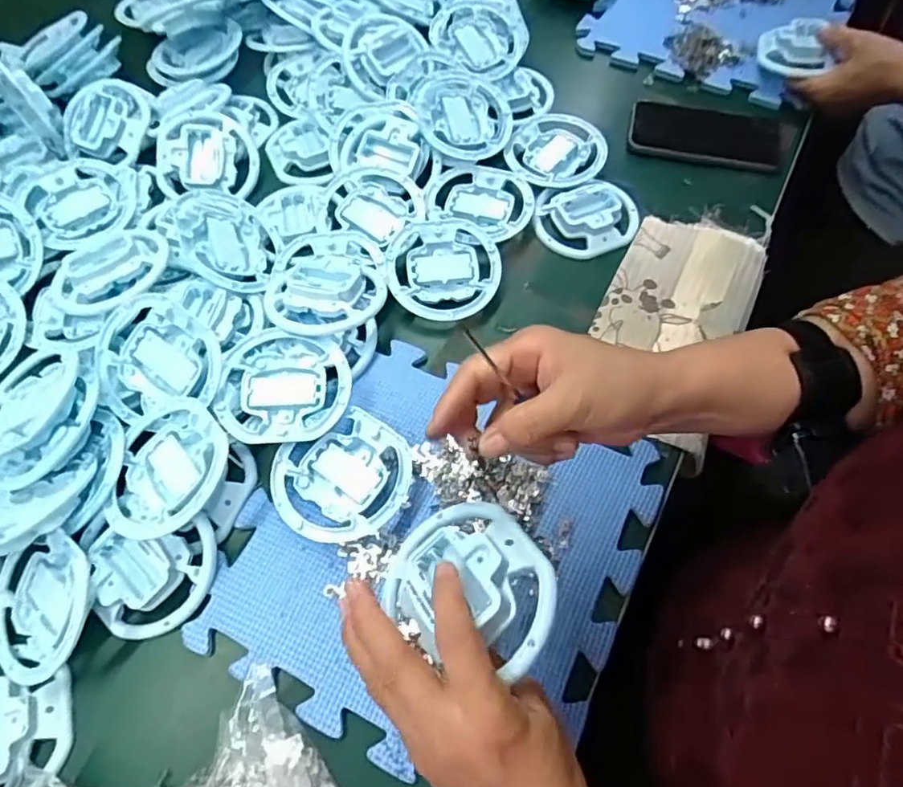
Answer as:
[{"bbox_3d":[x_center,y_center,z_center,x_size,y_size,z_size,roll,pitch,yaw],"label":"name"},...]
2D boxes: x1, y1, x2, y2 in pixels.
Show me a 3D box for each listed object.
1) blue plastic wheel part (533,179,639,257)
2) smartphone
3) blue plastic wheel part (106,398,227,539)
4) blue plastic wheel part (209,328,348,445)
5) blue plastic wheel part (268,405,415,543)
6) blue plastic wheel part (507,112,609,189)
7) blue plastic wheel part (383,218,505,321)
[{"bbox_3d":[0.137,-0.175,0.573,0.100,0.023,0.081,-14,64,-5],"label":"blue plastic wheel part"},{"bbox_3d":[0.279,-0.281,0.627,0.167,0.014,0.086,14,65,8],"label":"smartphone"},{"bbox_3d":[-0.204,0.054,0.422,0.091,0.015,0.102,-7,60,20],"label":"blue plastic wheel part"},{"bbox_3d":[-0.134,-0.005,0.464,0.102,0.022,0.095,-1,63,1],"label":"blue plastic wheel part"},{"bbox_3d":[-0.081,0.067,0.443,0.107,0.025,0.092,-30,66,-13],"label":"blue plastic wheel part"},{"bbox_3d":[0.110,-0.258,0.607,0.099,0.014,0.108,-1,63,1],"label":"blue plastic wheel part"},{"bbox_3d":[-0.007,-0.117,0.535,0.102,0.019,0.098,13,65,8],"label":"blue plastic wheel part"}]

